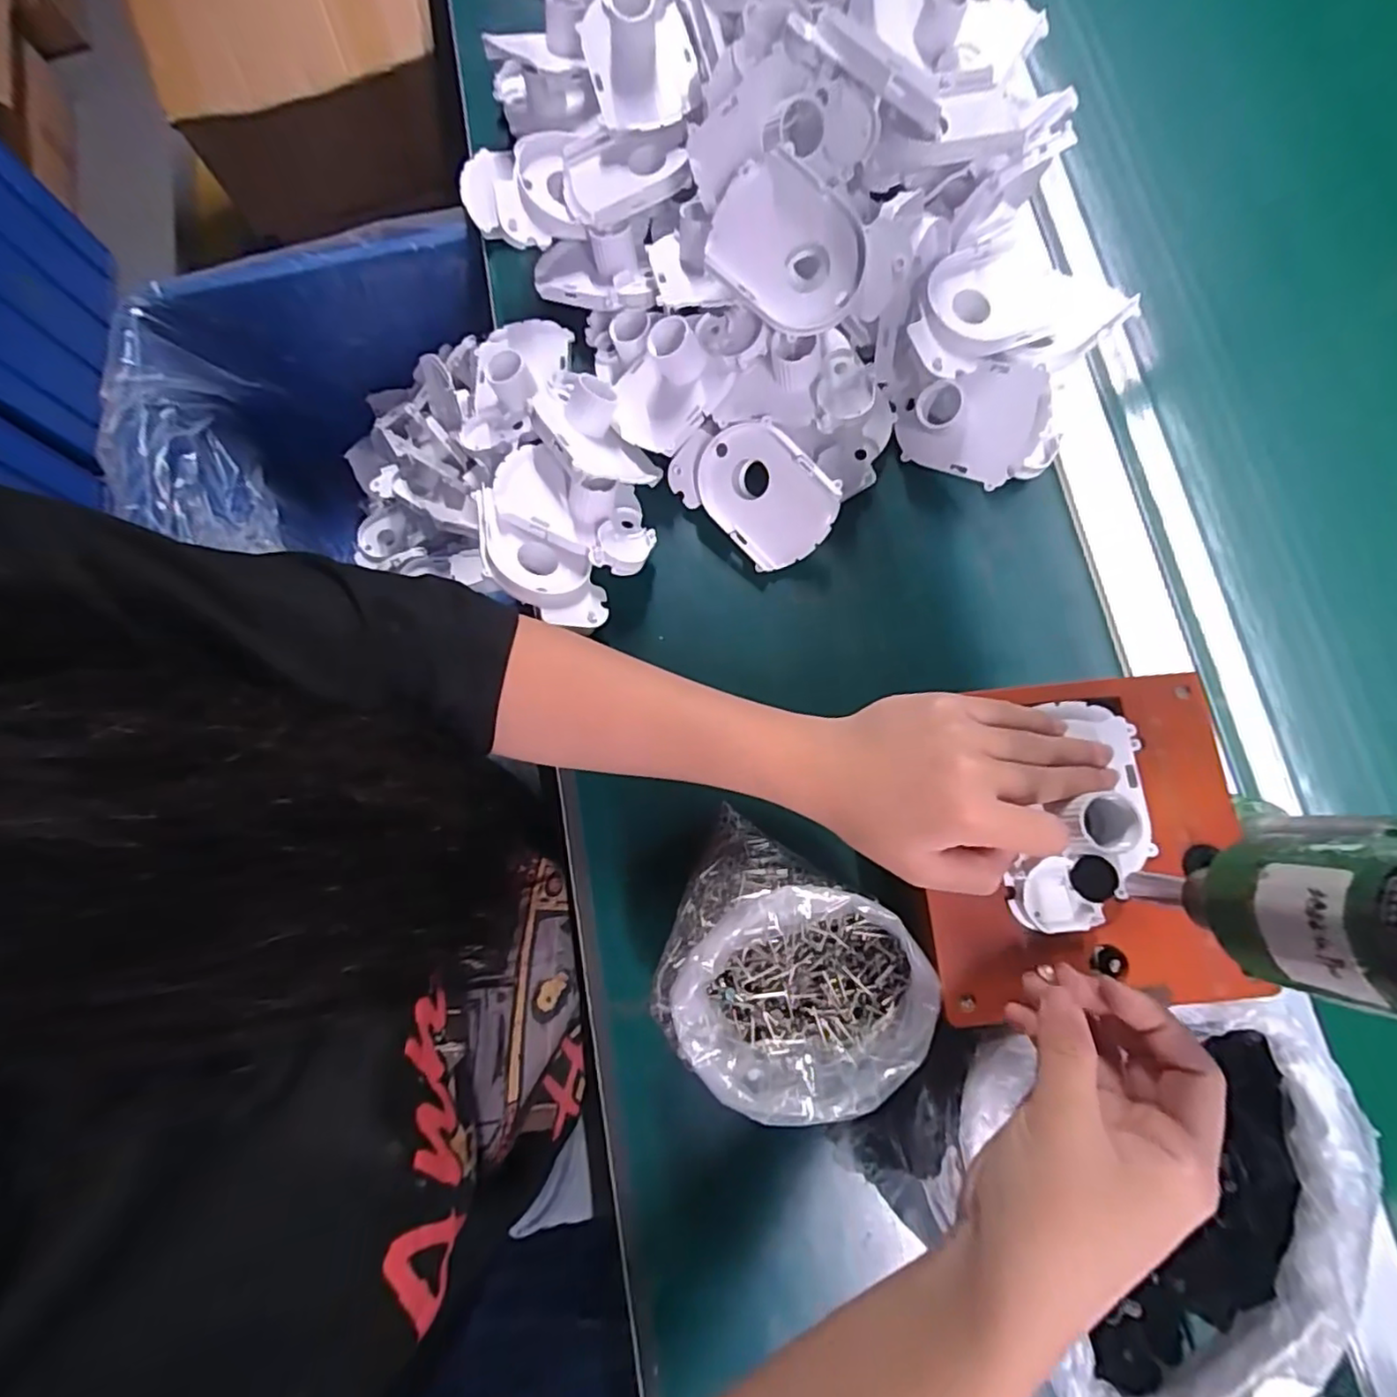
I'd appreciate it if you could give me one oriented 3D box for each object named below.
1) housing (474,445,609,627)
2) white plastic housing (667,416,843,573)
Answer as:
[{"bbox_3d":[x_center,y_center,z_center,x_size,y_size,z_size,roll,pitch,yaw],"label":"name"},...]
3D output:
[{"bbox_3d":[-0.100,-0.094,0.381,0.059,0.033,0.119,-10,75,-27],"label":"housing"},{"bbox_3d":[0.038,-0.132,0.396,0.100,0.025,0.067,42,119,4],"label":"white plastic housing"}]

